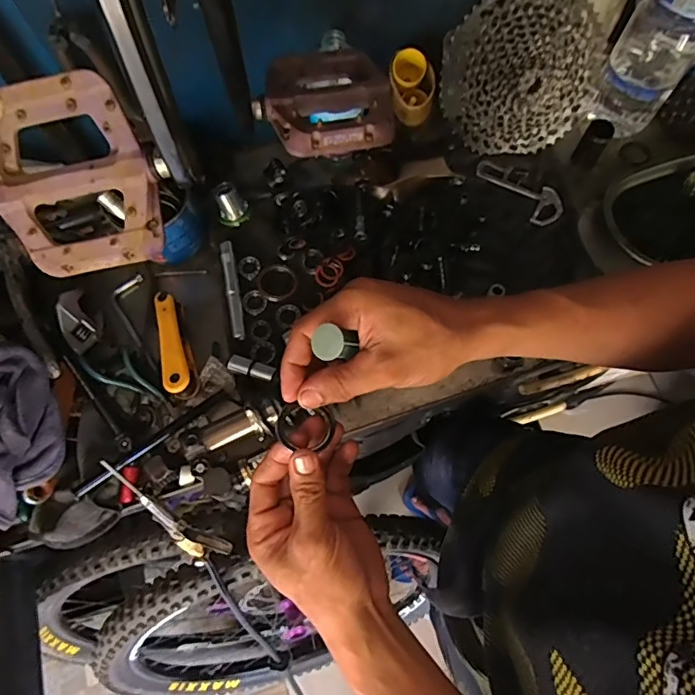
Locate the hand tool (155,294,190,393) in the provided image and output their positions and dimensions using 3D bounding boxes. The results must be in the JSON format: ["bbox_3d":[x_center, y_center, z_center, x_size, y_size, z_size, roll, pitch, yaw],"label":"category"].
[{"bbox_3d":[-0.202,-0.005,0.590,0.027,0.035,0.127,-14,70,-5],"label":"hand tool"}]

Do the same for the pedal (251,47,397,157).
[{"bbox_3d":[-0.018,-0.196,0.399,0.104,0.026,0.111,-2,70,1],"label":"pedal"}]

